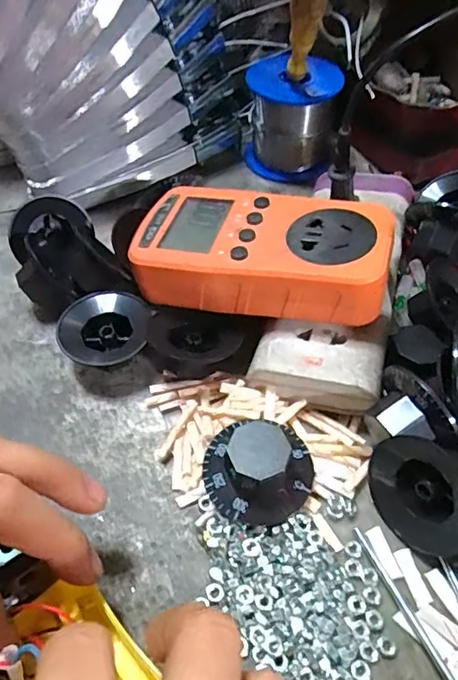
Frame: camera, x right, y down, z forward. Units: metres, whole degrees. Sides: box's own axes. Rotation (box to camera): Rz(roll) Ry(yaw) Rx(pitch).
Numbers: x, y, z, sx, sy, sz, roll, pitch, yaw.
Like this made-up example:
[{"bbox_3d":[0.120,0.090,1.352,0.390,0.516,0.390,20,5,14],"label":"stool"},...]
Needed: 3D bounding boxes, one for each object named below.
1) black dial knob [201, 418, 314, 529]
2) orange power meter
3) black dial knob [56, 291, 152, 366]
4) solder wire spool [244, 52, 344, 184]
[{"bbox_3d":[0.013,0.054,0.225,0.047,0.029,0.044,-6,52,-3],"label":"black dial knob"},{"bbox_3d":[0.015,-0.048,0.270,0.128,0.037,0.068,10,53,10],"label":"orange power meter"},{"bbox_3d":[-0.066,-0.003,0.281,0.046,0.022,0.043,5,52,6],"label":"black dial knob"},{"bbox_3d":[0.045,-0.164,0.386,0.061,0.074,0.061,-1,52,1],"label":"solder wire spool"}]

